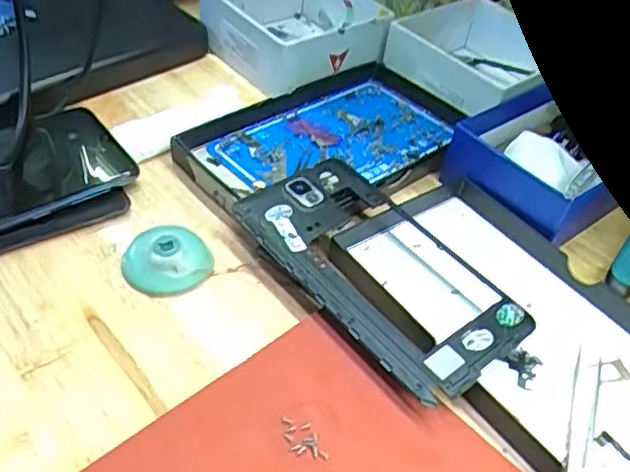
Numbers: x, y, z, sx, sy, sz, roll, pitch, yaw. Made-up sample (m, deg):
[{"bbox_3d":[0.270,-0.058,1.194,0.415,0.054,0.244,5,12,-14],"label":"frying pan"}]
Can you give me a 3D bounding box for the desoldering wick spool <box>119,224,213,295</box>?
[{"bbox_3d":[-0.074,0.011,0.313,0.038,0.013,0.038,-31,56,-31],"label":"desoldering wick spool"}]

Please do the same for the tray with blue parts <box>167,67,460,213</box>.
[{"bbox_3d":[0.008,-0.062,0.394,0.172,0.016,0.102,-30,56,-31],"label":"tray with blue parts"}]

